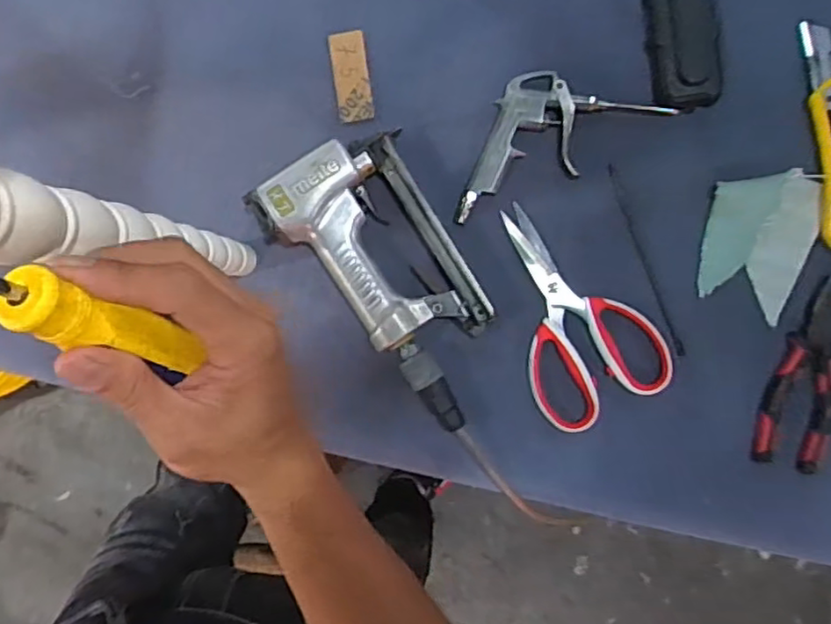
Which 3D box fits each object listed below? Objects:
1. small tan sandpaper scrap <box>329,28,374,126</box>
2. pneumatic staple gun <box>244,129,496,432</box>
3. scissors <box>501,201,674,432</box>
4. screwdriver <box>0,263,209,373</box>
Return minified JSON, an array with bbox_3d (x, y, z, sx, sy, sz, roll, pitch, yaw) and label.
[{"bbox_3d":[-0.055,-0.201,0.562,0.031,0.004,0.076,-7,90,7],"label":"small tan sandpaper scrap"},{"bbox_3d":[-0.019,-0.025,0.542,0.126,0.044,0.242,-34,87,7],"label":"pneumatic staple gun"},{"bbox_3d":[0.123,-0.001,0.542,0.110,0.019,0.184,-29,87,7],"label":"scissors"},{"bbox_3d":[-0.137,-0.005,0.232,0.020,0.173,0.017,-38,62,7],"label":"screwdriver"}]

